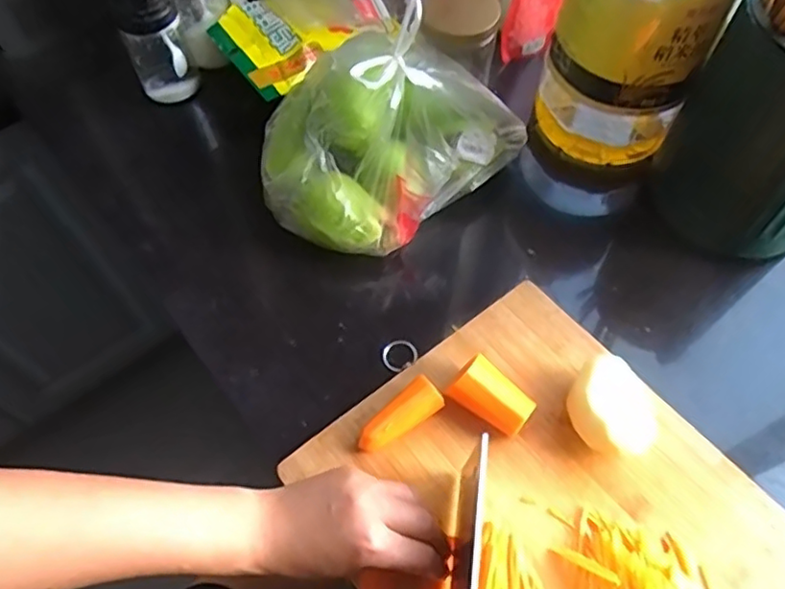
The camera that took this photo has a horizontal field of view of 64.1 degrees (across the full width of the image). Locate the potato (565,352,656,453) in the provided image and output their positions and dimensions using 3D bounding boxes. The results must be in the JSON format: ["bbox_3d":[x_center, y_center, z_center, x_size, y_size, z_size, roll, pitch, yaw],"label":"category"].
[{"bbox_3d":[0.166,0.086,0.476,0.063,0.042,0.068,0,60,1],"label":"potato"}]

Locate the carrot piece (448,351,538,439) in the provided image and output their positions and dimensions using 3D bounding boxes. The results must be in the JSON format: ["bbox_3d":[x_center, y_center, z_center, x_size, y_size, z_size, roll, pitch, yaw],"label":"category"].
[{"bbox_3d":[0.076,0.082,0.481,0.037,0.035,0.059,-41,67,-20],"label":"carrot piece"}]

